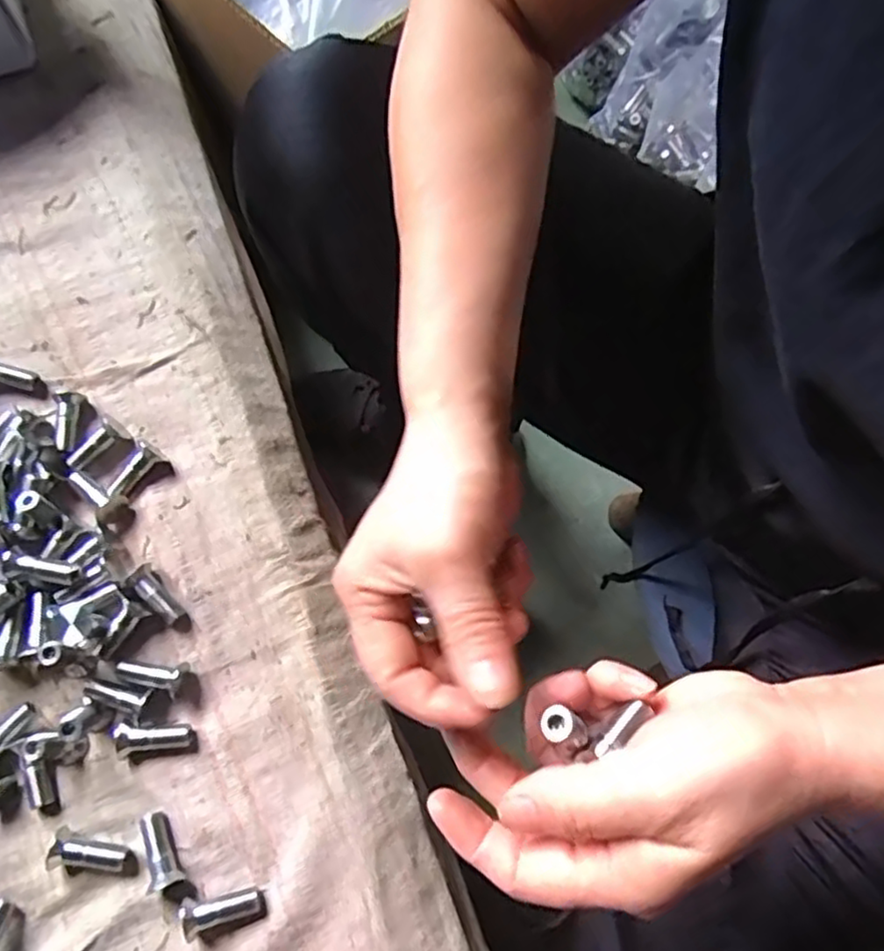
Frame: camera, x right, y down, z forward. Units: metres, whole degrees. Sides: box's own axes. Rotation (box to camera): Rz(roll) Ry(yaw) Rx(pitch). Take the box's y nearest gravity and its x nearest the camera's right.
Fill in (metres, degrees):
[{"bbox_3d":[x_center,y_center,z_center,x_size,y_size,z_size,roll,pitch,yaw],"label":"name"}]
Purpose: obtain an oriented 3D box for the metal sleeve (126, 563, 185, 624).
[{"bbox_3d":[-0.155,0.065,0.372,0.012,0.015,0.033,-37,77,-12],"label":"metal sleeve"}]

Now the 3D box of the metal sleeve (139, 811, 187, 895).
[{"bbox_3d":[-0.139,0.184,0.337,0.013,0.013,0.035,-25,62,-5],"label":"metal sleeve"}]

